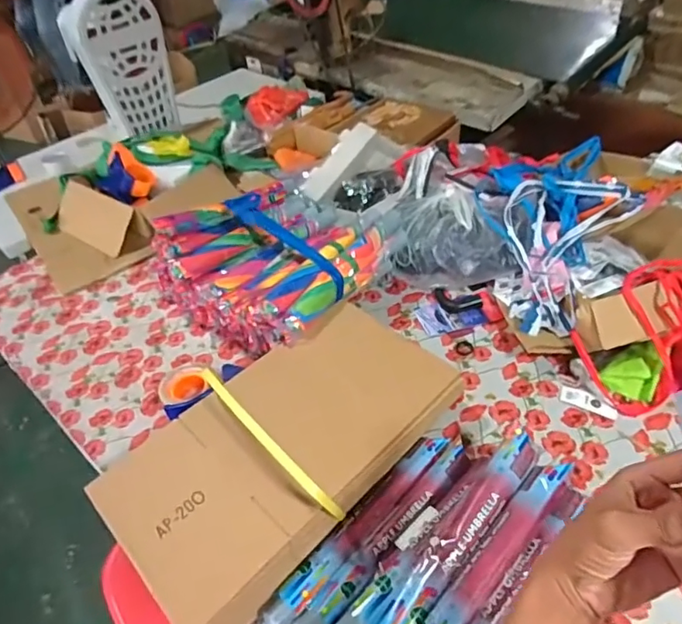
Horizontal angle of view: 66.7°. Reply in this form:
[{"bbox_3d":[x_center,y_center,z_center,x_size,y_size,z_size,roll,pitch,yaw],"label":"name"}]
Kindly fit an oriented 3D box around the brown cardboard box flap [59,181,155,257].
[{"bbox_3d":[-0.602,-0.226,1.301,0.275,0.086,0.108,23,51,28],"label":"brown cardboard box flap"}]

